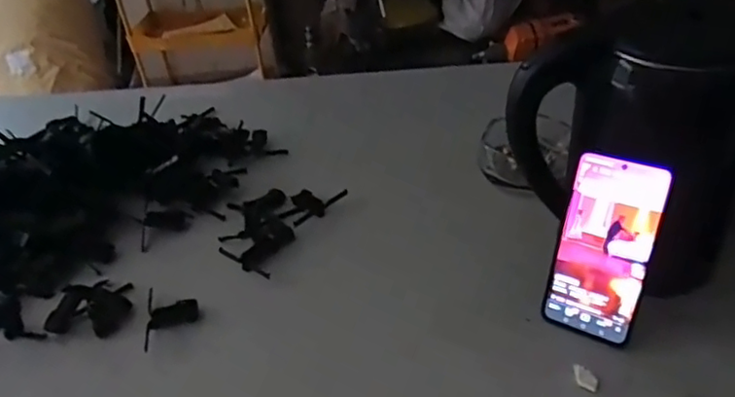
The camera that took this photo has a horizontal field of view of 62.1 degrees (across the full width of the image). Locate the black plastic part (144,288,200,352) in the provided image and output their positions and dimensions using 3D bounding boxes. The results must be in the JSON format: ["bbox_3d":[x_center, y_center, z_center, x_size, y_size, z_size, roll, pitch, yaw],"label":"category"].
[{"bbox_3d":[-0.192,0.114,0.602,0.050,0.015,0.075,-11,36,-7],"label":"black plastic part"}]

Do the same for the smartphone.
[{"bbox_3d":[0.201,0.044,0.521,0.077,0.160,0.006,19,21,30],"label":"smartphone"}]

